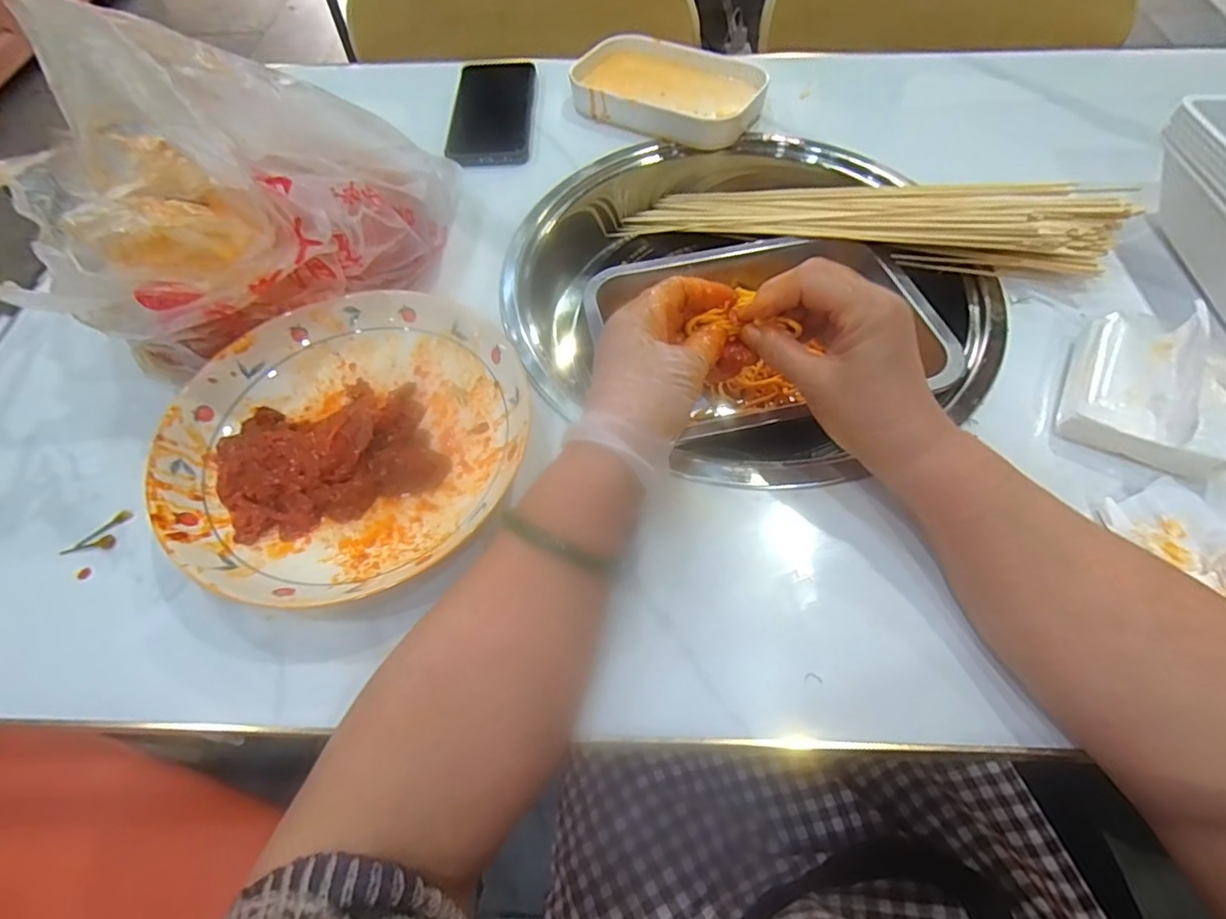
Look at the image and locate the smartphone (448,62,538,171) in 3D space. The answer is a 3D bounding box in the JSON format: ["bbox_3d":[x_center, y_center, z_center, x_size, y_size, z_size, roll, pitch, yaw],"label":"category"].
[{"bbox_3d":[-0.123,-0.356,0.603,0.080,0.015,0.176,-1,59,1],"label":"smartphone"}]

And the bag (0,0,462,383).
[{"bbox_3d":[-0.272,-0.198,0.401,0.240,0.179,0.279,28,64,17],"label":"bag"}]

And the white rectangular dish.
[{"bbox_3d":[0.053,-0.372,0.594,0.185,0.035,0.128,24,63,15],"label":"white rectangular dish"}]

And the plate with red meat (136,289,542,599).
[{"bbox_3d":[-0.167,-0.013,0.385,0.220,0.043,0.219,-1,59,1],"label":"plate with red meat"}]

